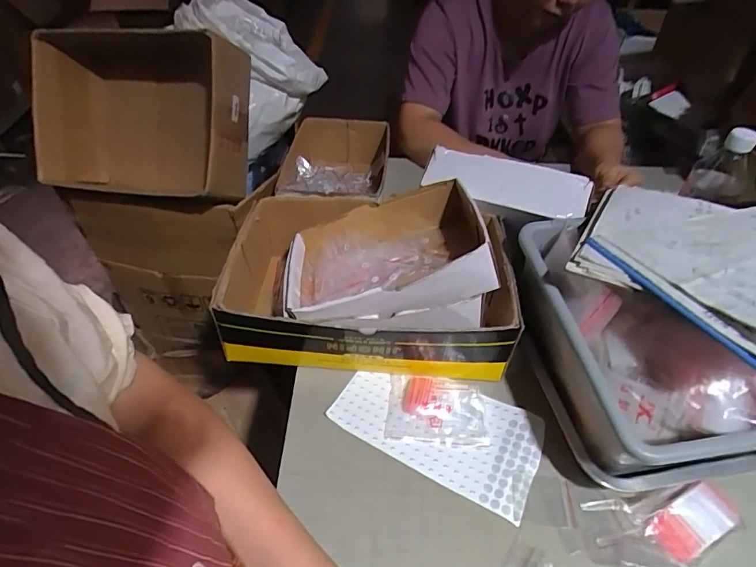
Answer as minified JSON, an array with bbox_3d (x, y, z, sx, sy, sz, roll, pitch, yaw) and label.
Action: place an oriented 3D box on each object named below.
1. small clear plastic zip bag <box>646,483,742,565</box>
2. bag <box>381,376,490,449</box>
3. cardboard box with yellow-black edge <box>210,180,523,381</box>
[{"bbox_3d":[0.311,0.234,0.446,0.091,0.014,0.045,-16,47,-17],"label":"small clear plastic zip bag"},{"bbox_3d":[0.068,0.146,0.530,0.112,0.017,0.081,5,45,4],"label":"bag"},{"bbox_3d":[-0.013,-0.011,0.592,0.355,0.151,0.234,4,45,3],"label":"cardboard box with yellow-black edge"}]

